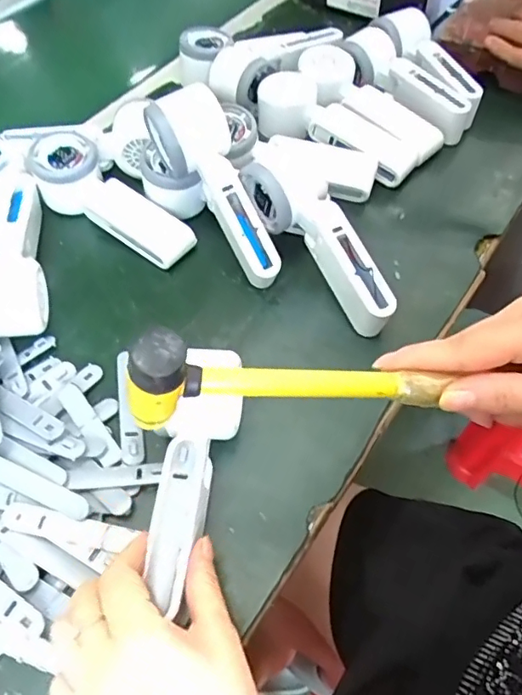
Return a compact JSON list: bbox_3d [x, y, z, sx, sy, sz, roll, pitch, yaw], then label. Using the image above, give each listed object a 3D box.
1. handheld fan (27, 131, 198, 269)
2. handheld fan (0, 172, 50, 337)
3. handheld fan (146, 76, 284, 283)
[{"bbox_3d":[-0.135,-0.131,0.483,0.174,0.037,0.060,36,65,9],"label":"handheld fan"},{"bbox_3d":[-0.208,-0.080,0.440,0.059,0.056,0.170,-16,55,-6],"label":"handheld fan"},{"bbox_3d":[-0.036,-0.124,0.432,0.059,0.057,0.165,-29,89,-16],"label":"handheld fan"}]

